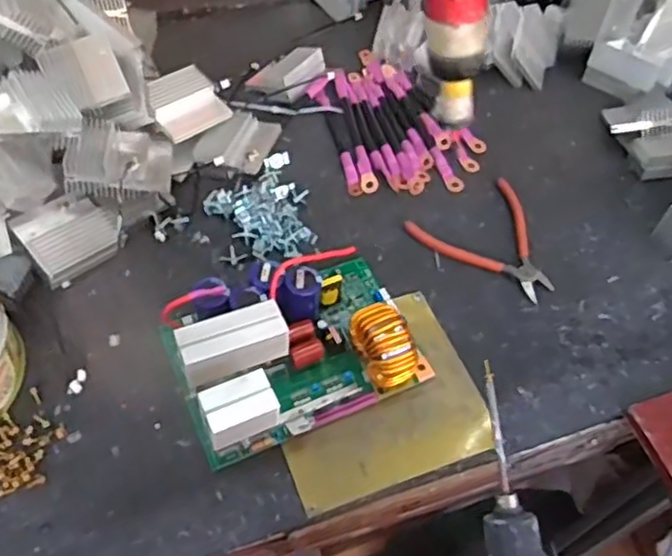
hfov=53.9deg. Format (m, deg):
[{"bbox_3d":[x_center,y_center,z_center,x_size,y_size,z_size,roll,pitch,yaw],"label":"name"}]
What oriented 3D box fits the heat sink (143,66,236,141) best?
[{"bbox_3d":[-0.157,-0.175,0.681,0.075,0.035,0.067,-40,96,-29],"label":"heat sink"}]

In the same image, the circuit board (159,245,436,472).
[{"bbox_3d":[-0.027,0.045,0.538,0.198,0.070,0.142,-21,58,-20],"label":"circuit board"}]

